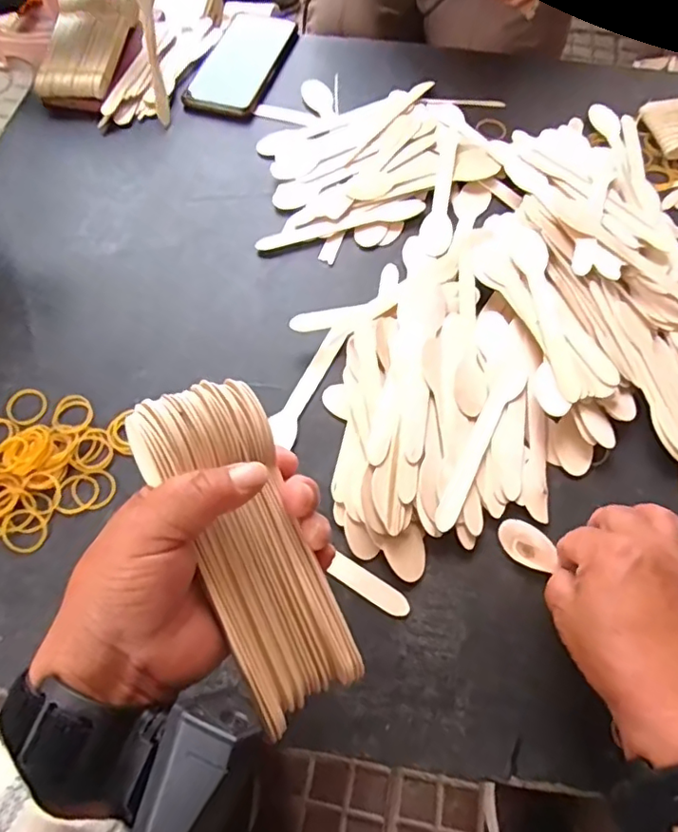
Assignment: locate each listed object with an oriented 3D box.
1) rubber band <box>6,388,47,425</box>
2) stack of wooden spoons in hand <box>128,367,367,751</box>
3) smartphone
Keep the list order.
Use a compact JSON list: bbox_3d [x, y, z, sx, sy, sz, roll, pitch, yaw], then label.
[{"bbox_3d":[-0.235,-0.008,0.422,0.032,0.004,0.028,40,71,17],"label":"rubber band"},{"bbox_3d":[-0.040,0.061,0.263,0.055,0.028,0.158,-24,94,-11],"label":"stack of wooden spoons in hand"},{"bbox_3d":[-0.101,-0.378,0.599,0.075,0.011,0.154,19,66,8],"label":"smartphone"}]

